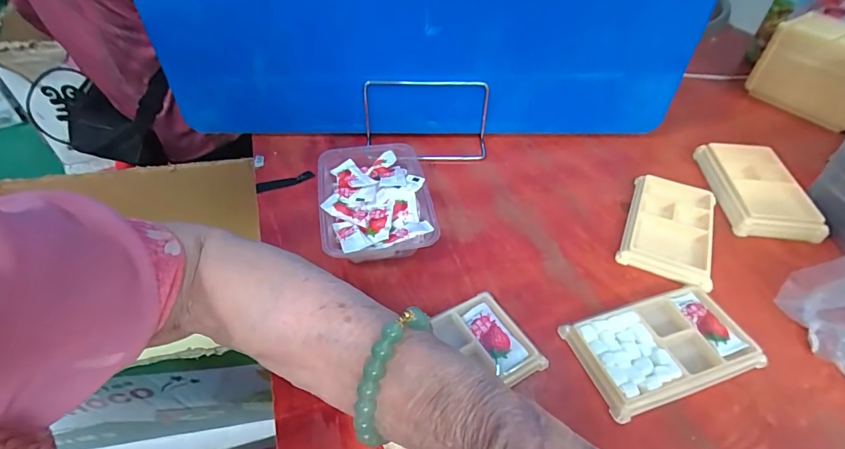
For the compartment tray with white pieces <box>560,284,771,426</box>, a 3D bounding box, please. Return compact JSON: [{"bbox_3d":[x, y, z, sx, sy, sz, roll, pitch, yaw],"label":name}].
[{"bbox_3d":[0.191,0.097,0.342,0.136,0.015,0.077,-12,45,-12],"label":"compartment tray with white pieces"}]

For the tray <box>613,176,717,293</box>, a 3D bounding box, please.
[{"bbox_3d":[0.249,0.001,0.433,0.077,0.014,0.141,21,48,20],"label":"tray"}]

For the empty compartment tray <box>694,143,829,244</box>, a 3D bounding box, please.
[{"bbox_3d":[0.366,-0.044,0.472,0.076,0.025,0.142,5,44,5],"label":"empty compartment tray"}]

